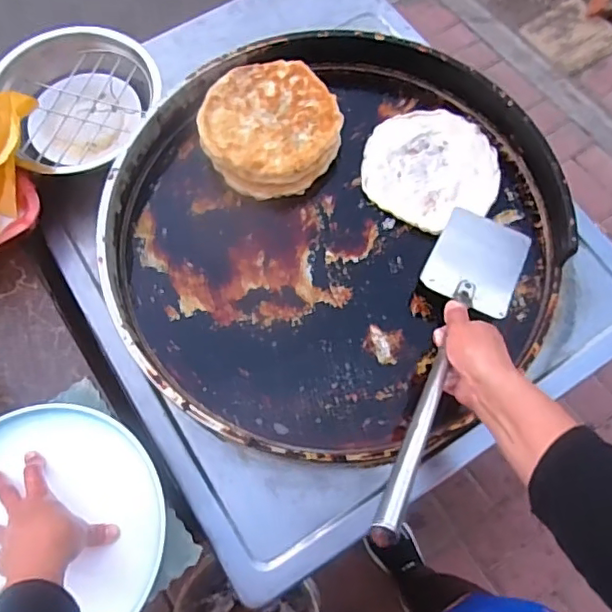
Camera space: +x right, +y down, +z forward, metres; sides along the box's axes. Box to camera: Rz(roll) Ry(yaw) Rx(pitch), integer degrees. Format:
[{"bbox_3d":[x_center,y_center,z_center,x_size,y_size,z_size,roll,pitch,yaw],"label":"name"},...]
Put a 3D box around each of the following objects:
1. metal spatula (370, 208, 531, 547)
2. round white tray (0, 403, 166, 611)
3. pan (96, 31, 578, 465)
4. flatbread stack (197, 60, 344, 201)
[{"bbox_3d":[0.141,0.030,0.545,0.099,0.039,0.448,23,40,11],"label":"metal spatula"},{"bbox_3d":[-0.270,0.223,0.578,0.253,0.045,0.233,-1,67,1],"label":"round white tray"},{"bbox_3d":[0.038,-0.097,0.676,0.523,0.069,0.515,-1,67,1],"label":"pan"},{"bbox_3d":[-0.047,-0.223,0.729,0.167,0.063,0.167,41,74,17],"label":"flatbread stack"}]

